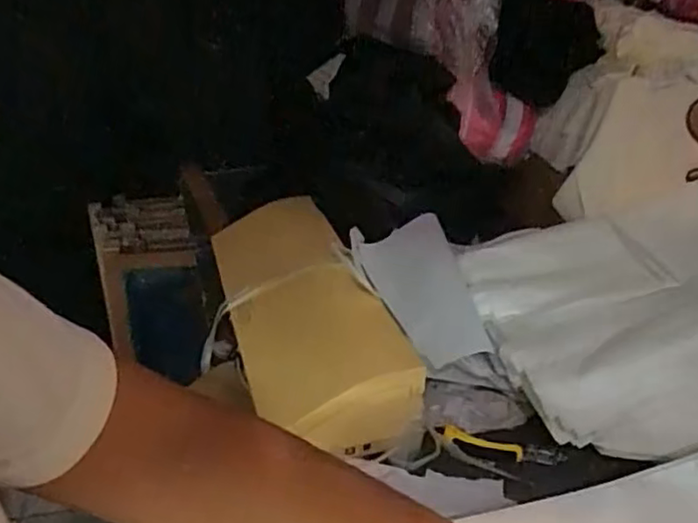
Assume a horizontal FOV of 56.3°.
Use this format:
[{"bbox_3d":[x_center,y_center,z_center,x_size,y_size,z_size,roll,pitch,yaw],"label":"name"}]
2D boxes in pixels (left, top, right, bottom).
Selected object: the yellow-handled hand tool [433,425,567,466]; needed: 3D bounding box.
[{"bbox_3d":[0.186,0.230,0.807,0.151,0.022,0.019,10,30,19],"label":"yellow-handled hand tool"}]

